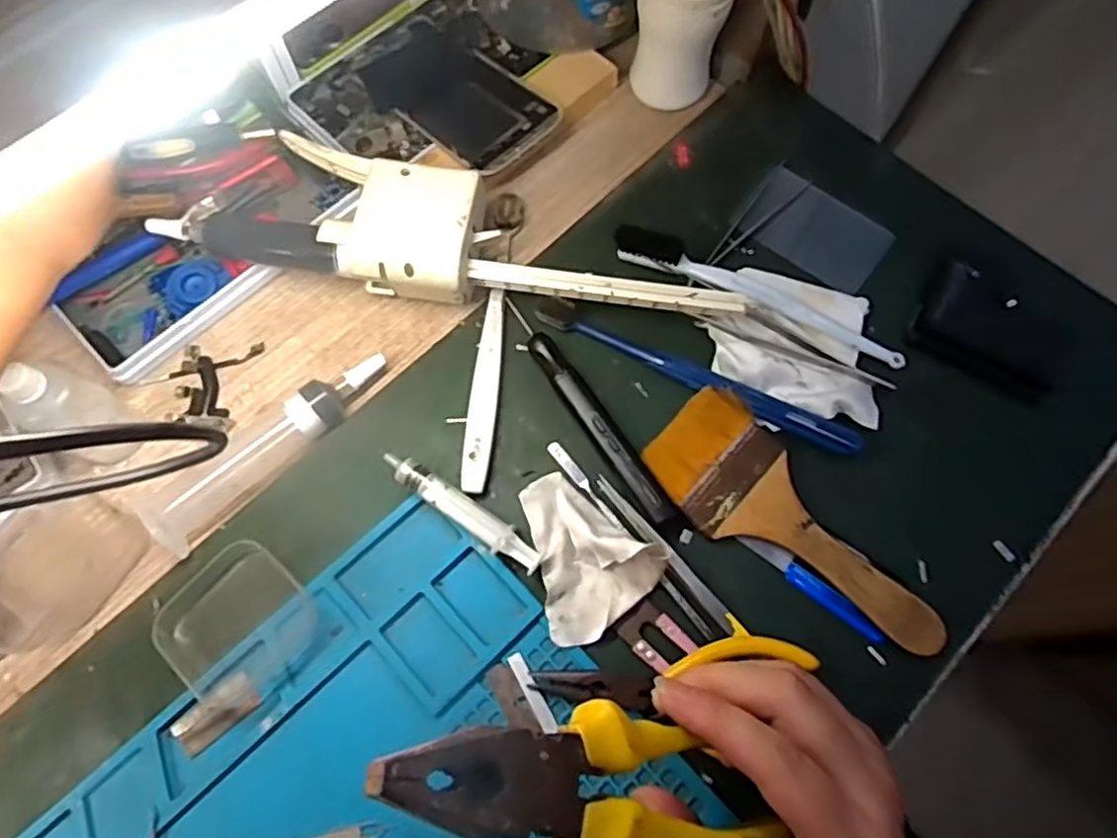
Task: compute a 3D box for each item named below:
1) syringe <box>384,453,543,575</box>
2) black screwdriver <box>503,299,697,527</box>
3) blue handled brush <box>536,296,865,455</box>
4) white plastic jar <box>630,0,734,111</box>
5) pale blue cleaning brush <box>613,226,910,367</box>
[{"bbox_3d":[-0.048,0.045,0.345,0.090,0.019,0.014,31,73,12],"label":"syringe"},{"bbox_3d":[0.016,-0.004,0.367,0.017,0.013,0.150,-33,72,-11],"label":"black screwdriver"},{"bbox_3d":[0.072,-0.024,0.374,0.181,0.013,0.014,25,72,11],"label":"blue handled brush"},{"bbox_3d":[0.073,-0.235,0.421,0.052,0.085,0.049,-1,69,1],"label":"white plastic jar"},{"bbox_3d":[0.112,-0.071,0.389,0.170,0.019,0.014,24,71,10],"label":"pale blue cleaning brush"}]

